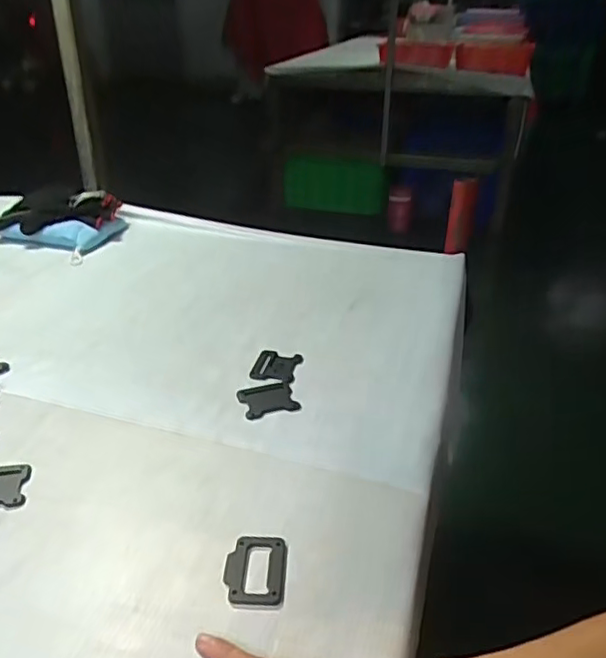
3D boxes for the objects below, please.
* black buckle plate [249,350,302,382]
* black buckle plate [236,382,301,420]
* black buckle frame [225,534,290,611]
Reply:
[{"bbox_3d":[-0.026,0.036,0.611,0.045,0.004,0.057,3,30,9],"label":"black buckle plate"},{"bbox_3d":[-0.032,0.065,0.563,0.049,0.004,0.044,-10,30,-14],"label":"black buckle plate"},{"bbox_3d":[-0.031,0.157,0.397,0.039,0.004,0.054,0,29,3],"label":"black buckle frame"}]

